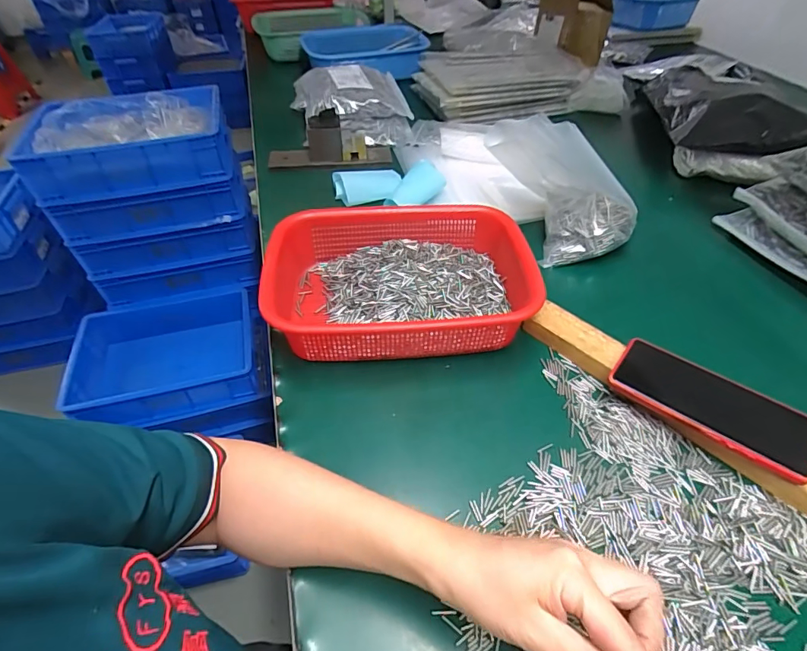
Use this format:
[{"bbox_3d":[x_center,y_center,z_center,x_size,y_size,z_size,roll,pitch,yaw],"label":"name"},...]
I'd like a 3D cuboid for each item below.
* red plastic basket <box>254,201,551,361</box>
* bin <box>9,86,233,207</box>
[{"bbox_3d":[-0.008,-0.050,0.517,0.284,0.077,0.207,-5,46,-2],"label":"red plastic basket"},{"bbox_3d":[-0.624,-0.431,1.051,0.400,0.114,0.291,-13,47,-9],"label":"bin"}]

